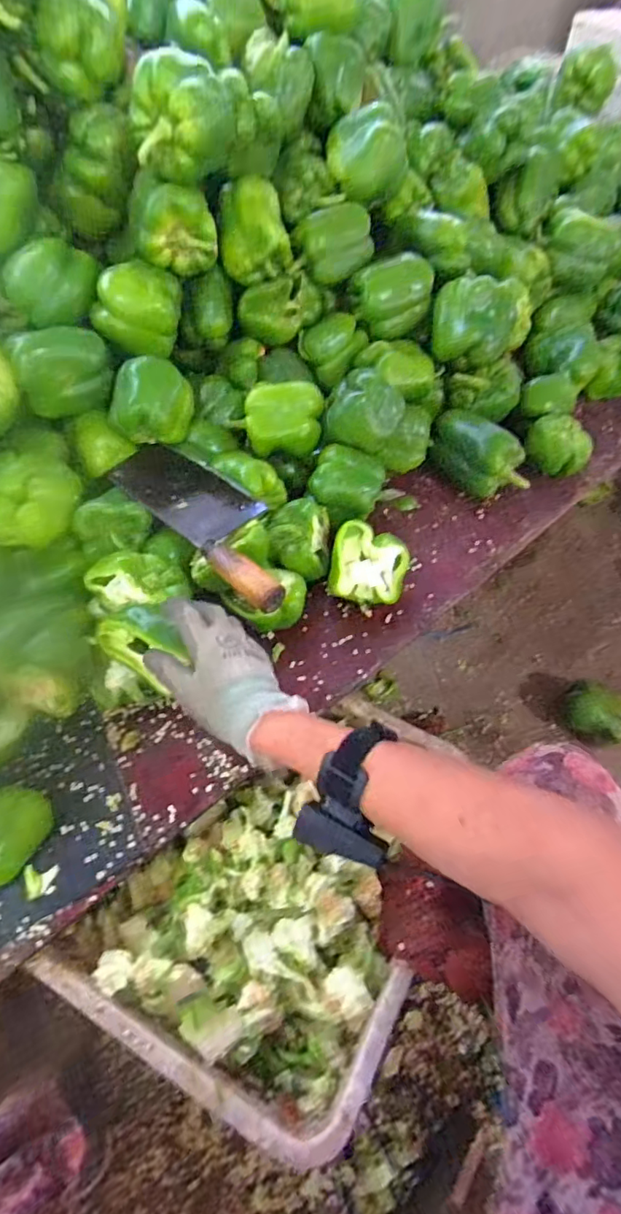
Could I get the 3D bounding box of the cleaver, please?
[{"bbox_3d":[-0.105,-0.103,0.579,0.090,0.031,0.269,-39,64,-21],"label":"cleaver"}]

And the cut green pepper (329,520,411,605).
[{"bbox_3d":[0.067,-0.042,0.636,0.087,0.067,0.086,8,58,6],"label":"cut green pepper"}]

